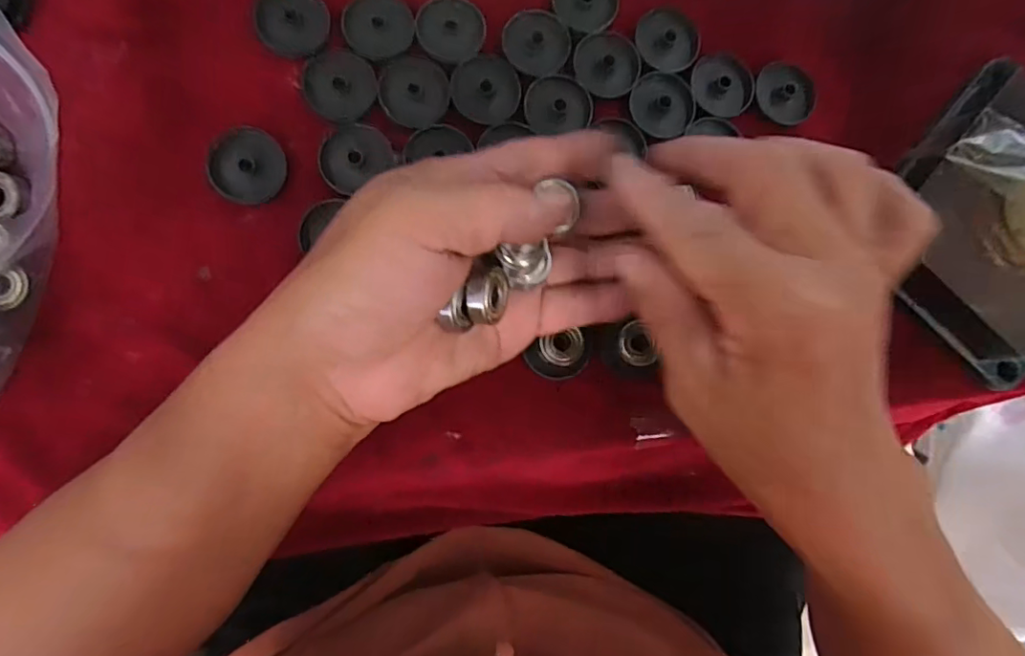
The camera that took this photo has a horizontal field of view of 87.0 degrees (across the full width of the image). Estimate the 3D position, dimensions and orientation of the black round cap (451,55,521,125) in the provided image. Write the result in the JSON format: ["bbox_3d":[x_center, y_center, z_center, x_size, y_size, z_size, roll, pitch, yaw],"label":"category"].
[{"bbox_3d":[-0.012,-0.114,0.257,0.032,0.004,0.032,1,86,-7],"label":"black round cap"}]

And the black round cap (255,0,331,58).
[{"bbox_3d":[-0.101,-0.141,0.247,0.033,0.004,0.030,1,86,-7],"label":"black round cap"}]

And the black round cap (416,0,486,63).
[{"bbox_3d":[-0.029,-0.143,0.256,0.031,0.004,0.031,1,86,-7],"label":"black round cap"}]

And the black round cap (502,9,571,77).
[{"bbox_3d":[0.012,-0.138,0.260,0.031,0.004,0.033,1,86,-7],"label":"black round cap"}]

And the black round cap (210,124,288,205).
[{"bbox_3d":[-0.118,-0.073,0.242,0.030,0.006,0.034,12,84,-6],"label":"black round cap"}]

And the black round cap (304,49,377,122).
[{"bbox_3d":[-0.080,-0.112,0.250,0.034,0.004,0.031,1,86,-7],"label":"black round cap"}]

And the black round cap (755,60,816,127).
[{"bbox_3d":[0.139,-0.119,0.274,0.028,0.004,0.033,-39,91,-8],"label":"black round cap"}]

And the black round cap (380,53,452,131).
[{"bbox_3d":[-0.045,-0.110,0.251,0.031,0.004,0.034,1,86,-7],"label":"black round cap"}]

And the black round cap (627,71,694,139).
[{"bbox_3d":[0.075,-0.112,0.267,0.033,0.008,0.030,1,86,-7],"label":"black round cap"}]

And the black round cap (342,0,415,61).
[{"bbox_3d":[-0.063,-0.142,0.252,0.031,0.004,0.033,1,86,-7],"label":"black round cap"}]

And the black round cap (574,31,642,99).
[{"bbox_3d":[0.047,-0.130,0.264,0.032,0.004,0.031,1,86,-7],"label":"black round cap"}]

